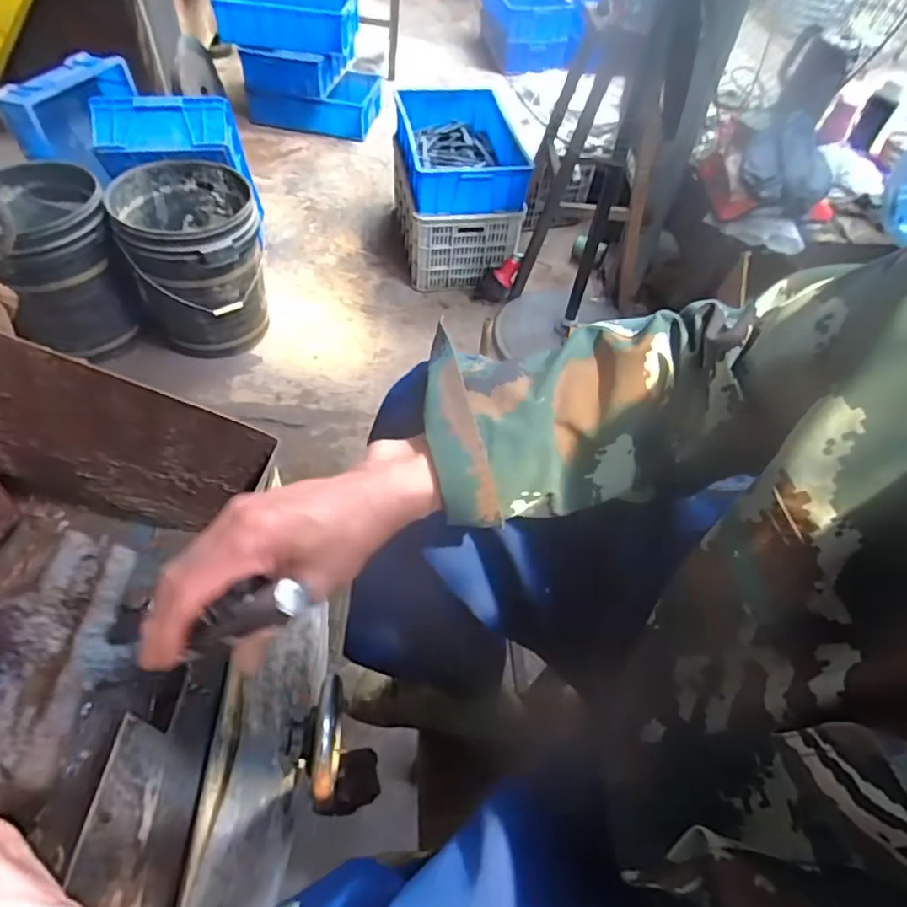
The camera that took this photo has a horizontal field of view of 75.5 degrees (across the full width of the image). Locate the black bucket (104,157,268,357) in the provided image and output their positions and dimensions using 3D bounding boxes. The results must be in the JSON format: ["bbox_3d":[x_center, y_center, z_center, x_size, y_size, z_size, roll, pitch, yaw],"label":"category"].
[{"bbox_3d":[-0.714,-0.524,1.657,0.342,0.426,0.368,3,52,-4],"label":"black bucket"}]

